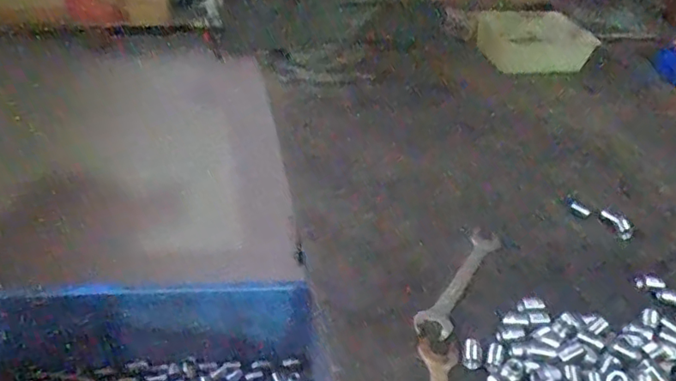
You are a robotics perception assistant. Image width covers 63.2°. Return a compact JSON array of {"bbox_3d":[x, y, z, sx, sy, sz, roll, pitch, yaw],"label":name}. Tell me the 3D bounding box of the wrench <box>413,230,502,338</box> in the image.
[{"bbox_3d":[0.139,0.100,0.620,0.037,0.008,0.185,24,41,21],"label":"wrench"}]

